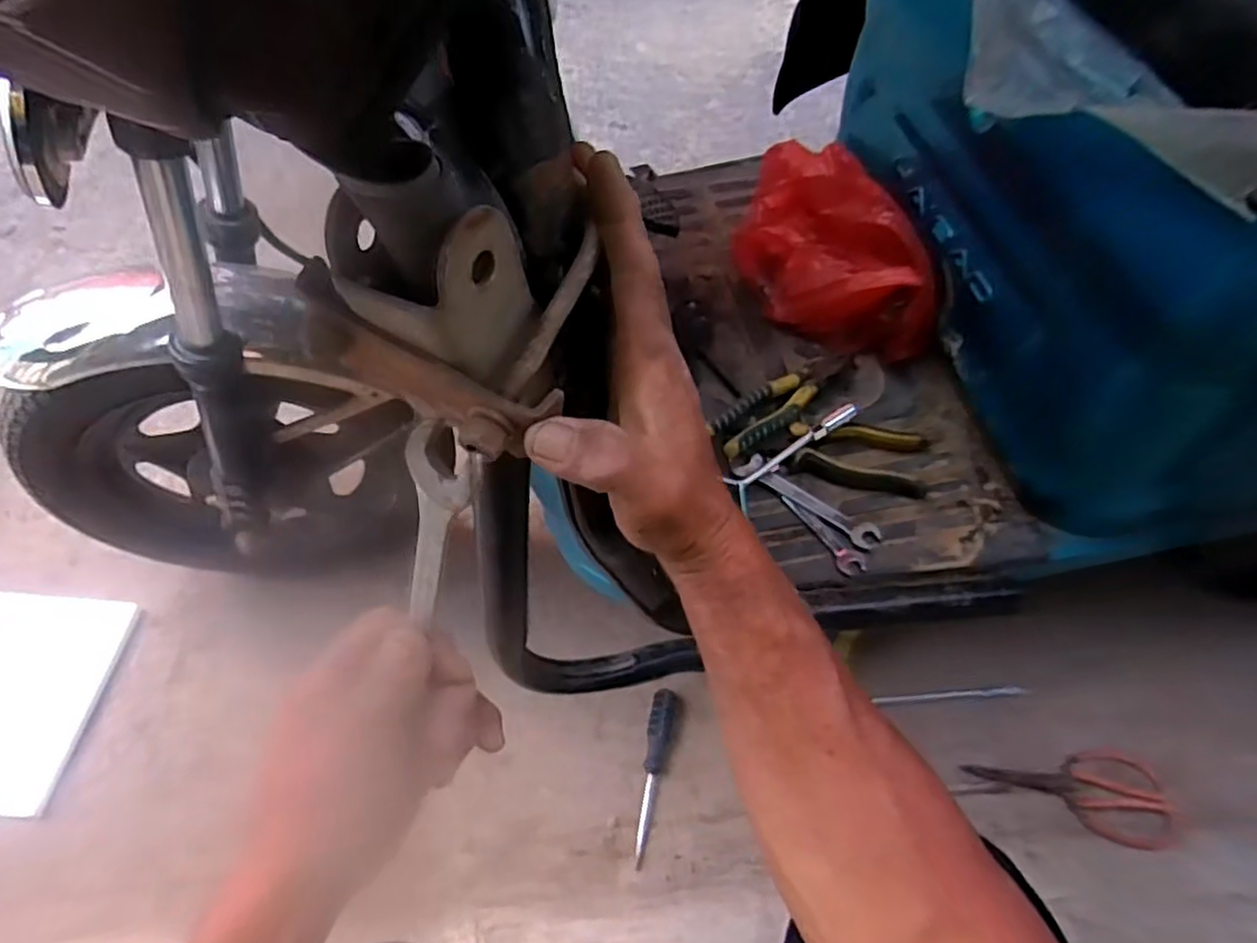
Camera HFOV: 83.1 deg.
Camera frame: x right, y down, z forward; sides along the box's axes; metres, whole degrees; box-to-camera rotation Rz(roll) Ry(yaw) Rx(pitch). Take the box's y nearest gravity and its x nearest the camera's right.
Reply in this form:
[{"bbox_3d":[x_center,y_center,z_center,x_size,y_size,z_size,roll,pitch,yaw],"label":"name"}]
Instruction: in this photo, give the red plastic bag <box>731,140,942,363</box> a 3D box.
[{"bbox_3d":[0.228,-0.239,0.778,0.149,0.143,0.256,-19,57,-10],"label":"red plastic bag"}]

